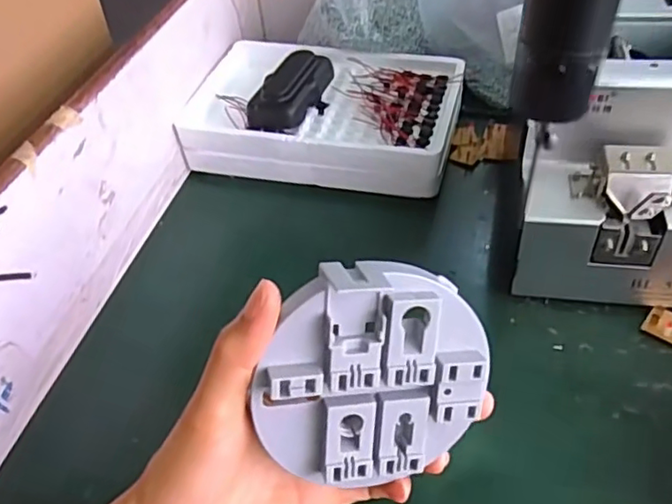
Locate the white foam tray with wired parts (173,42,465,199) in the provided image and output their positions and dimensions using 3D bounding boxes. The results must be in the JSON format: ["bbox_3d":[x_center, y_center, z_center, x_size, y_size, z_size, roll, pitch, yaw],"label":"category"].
[{"bbox_3d":[-0.008,-0.136,0.554,0.241,0.059,0.175,9,47,16],"label":"white foam tray with wired parts"}]

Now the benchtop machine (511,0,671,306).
[{"bbox_3d":[0.195,-0.073,0.411,0.120,0.146,0.163,7,46,13],"label":"benchtop machine"}]

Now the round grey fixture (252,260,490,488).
[{"bbox_3d":[0.016,0.053,0.252,0.093,0.092,0.020,7,14,-13],"label":"round grey fixture"}]

